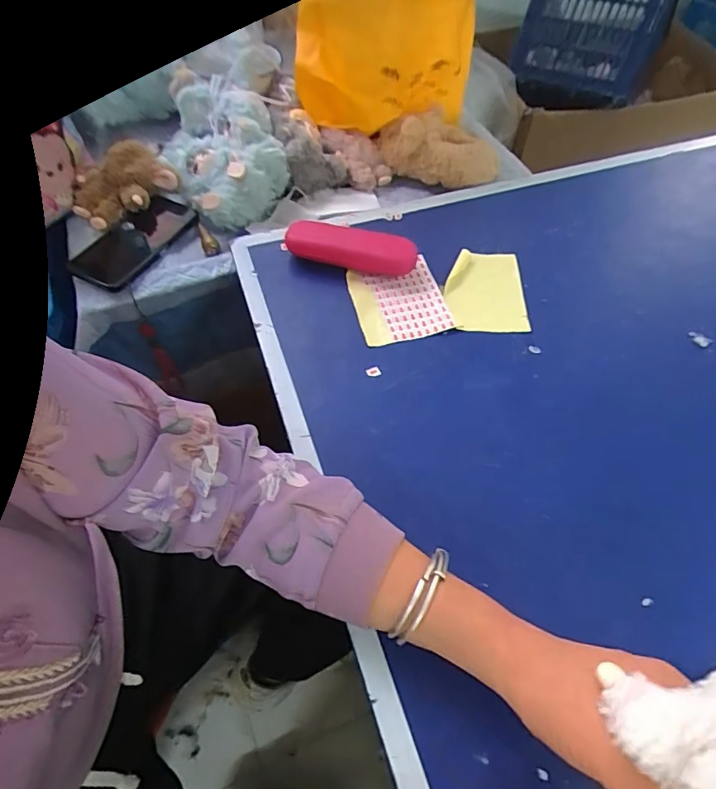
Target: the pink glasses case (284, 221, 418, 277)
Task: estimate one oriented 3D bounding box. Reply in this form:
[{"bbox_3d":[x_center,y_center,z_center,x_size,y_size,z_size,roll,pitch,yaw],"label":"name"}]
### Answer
[{"bbox_3d":[-0.009,-0.168,0.548,0.150,0.038,0.046,14,59,6],"label":"pink glasses case"}]

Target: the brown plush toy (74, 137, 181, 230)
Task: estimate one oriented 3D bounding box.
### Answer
[{"bbox_3d":[-0.297,-0.266,0.594,0.124,0.062,0.075,-34,66,-21],"label":"brown plush toy"}]

